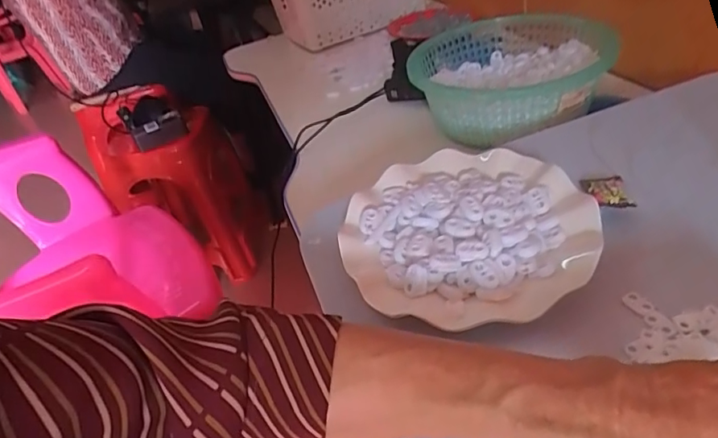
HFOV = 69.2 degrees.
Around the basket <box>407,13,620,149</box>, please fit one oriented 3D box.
[{"bbox_3d":[0.177,-0.172,0.616,0.197,0.079,0.205,-9,37,7],"label":"basket"}]

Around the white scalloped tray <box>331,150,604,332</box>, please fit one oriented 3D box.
[{"bbox_3d":[0.077,0.004,0.375,0.173,0.021,0.171,2,39,21],"label":"white scalloped tray"}]

